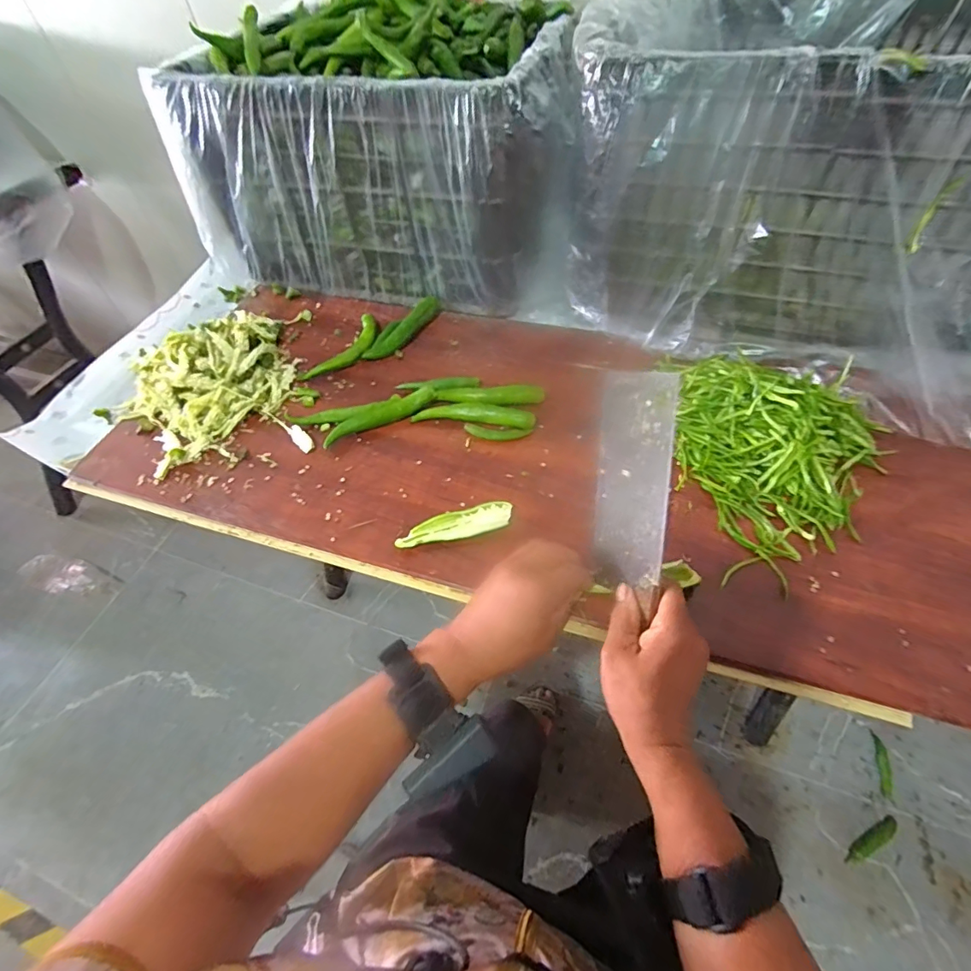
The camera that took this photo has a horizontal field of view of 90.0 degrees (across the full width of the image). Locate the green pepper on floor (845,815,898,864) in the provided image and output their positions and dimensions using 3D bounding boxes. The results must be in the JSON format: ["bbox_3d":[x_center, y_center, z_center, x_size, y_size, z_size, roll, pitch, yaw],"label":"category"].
[{"bbox_3d":[0.705,0.650,0.886,0.121,0.016,0.028,-34,58,-5],"label":"green pepper on floor"}]

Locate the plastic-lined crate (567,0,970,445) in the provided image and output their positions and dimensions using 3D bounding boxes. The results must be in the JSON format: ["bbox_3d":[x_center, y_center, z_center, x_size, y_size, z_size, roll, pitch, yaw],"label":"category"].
[{"bbox_3d":[0.386,-0.358,0.558,0.486,0.277,0.406,24,59,20],"label":"plastic-lined crate"}]

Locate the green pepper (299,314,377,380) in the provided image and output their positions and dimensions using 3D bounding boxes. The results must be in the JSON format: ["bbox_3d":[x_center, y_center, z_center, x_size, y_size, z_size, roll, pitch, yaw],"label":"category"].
[{"bbox_3d":[-0.179,-0.178,0.634,0.050,0.014,0.130,28,60,22],"label":"green pepper"}]

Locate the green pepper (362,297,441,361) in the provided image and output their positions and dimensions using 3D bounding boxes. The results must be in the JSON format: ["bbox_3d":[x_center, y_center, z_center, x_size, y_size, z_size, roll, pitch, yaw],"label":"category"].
[{"bbox_3d":[-0.105,-0.206,0.636,0.026,0.021,0.134,26,59,21],"label":"green pepper"}]

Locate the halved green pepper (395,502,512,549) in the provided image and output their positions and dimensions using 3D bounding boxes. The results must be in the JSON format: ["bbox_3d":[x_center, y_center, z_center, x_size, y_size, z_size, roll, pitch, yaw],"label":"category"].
[{"bbox_3d":[-0.029,0.040,0.469,0.110,0.018,0.022,-13,54,-6],"label":"halved green pepper"}]

